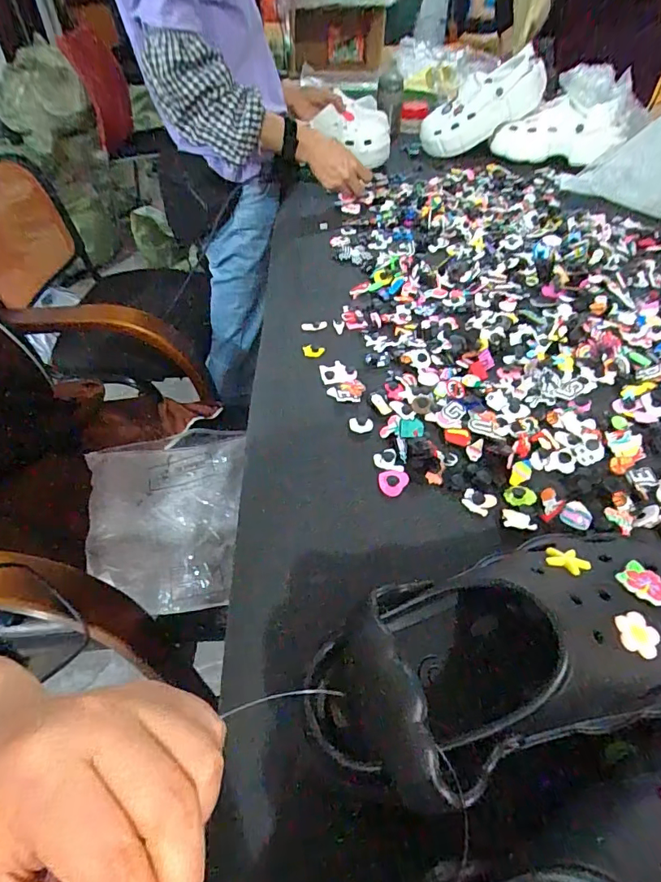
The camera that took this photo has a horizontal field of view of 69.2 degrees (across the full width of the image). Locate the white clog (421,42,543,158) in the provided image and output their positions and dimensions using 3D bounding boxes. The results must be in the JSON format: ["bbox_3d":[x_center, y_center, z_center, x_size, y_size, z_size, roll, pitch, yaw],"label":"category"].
[{"bbox_3d":[0.347,-0.759,1.079,0.304,0.101,0.156,-29,47,10],"label":"white clog"}]

